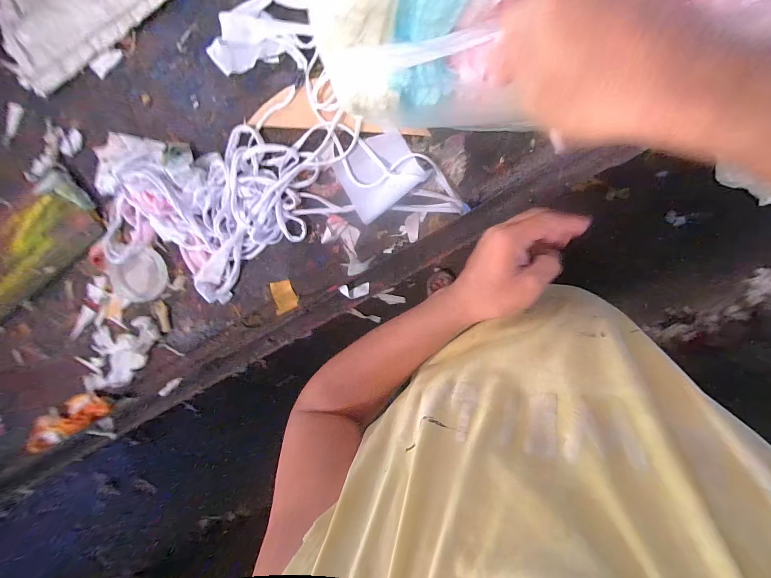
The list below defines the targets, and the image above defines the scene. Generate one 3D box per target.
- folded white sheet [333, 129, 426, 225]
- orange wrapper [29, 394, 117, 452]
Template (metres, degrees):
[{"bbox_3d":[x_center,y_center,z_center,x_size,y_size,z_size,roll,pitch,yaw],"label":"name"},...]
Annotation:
[{"bbox_3d":[-0.011,-0.168,0.480,0.110,0.025,0.099,-33,91,8],"label":"folded white sheet"},{"bbox_3d":[-0.574,0.234,0.598,0.161,0.039,0.060,-30,91,8],"label":"orange wrapper"}]

